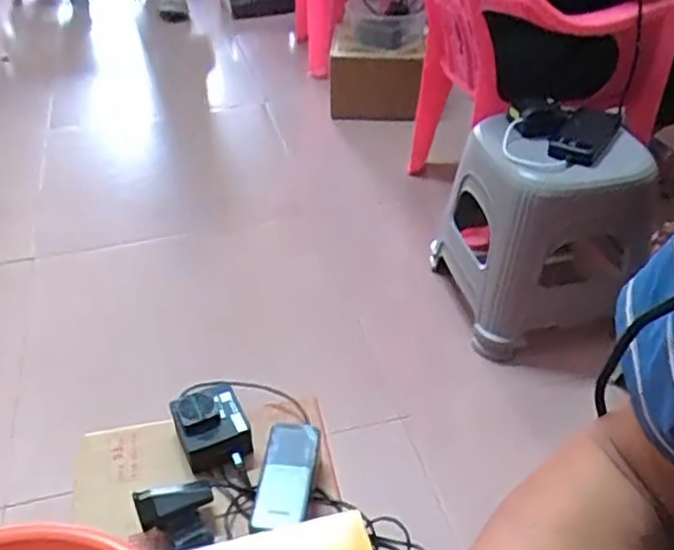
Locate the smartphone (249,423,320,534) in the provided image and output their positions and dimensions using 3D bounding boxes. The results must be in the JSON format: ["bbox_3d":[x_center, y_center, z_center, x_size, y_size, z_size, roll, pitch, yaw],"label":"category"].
[{"bbox_3d":[-0.052,0.203,0.697,0.055,0.014,0.125,5,40,7],"label":"smartphone"}]

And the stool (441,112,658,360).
[{"bbox_3d":[0.357,-0.086,1.209,0.287,0.319,0.264,-12,41,-13],"label":"stool"}]

